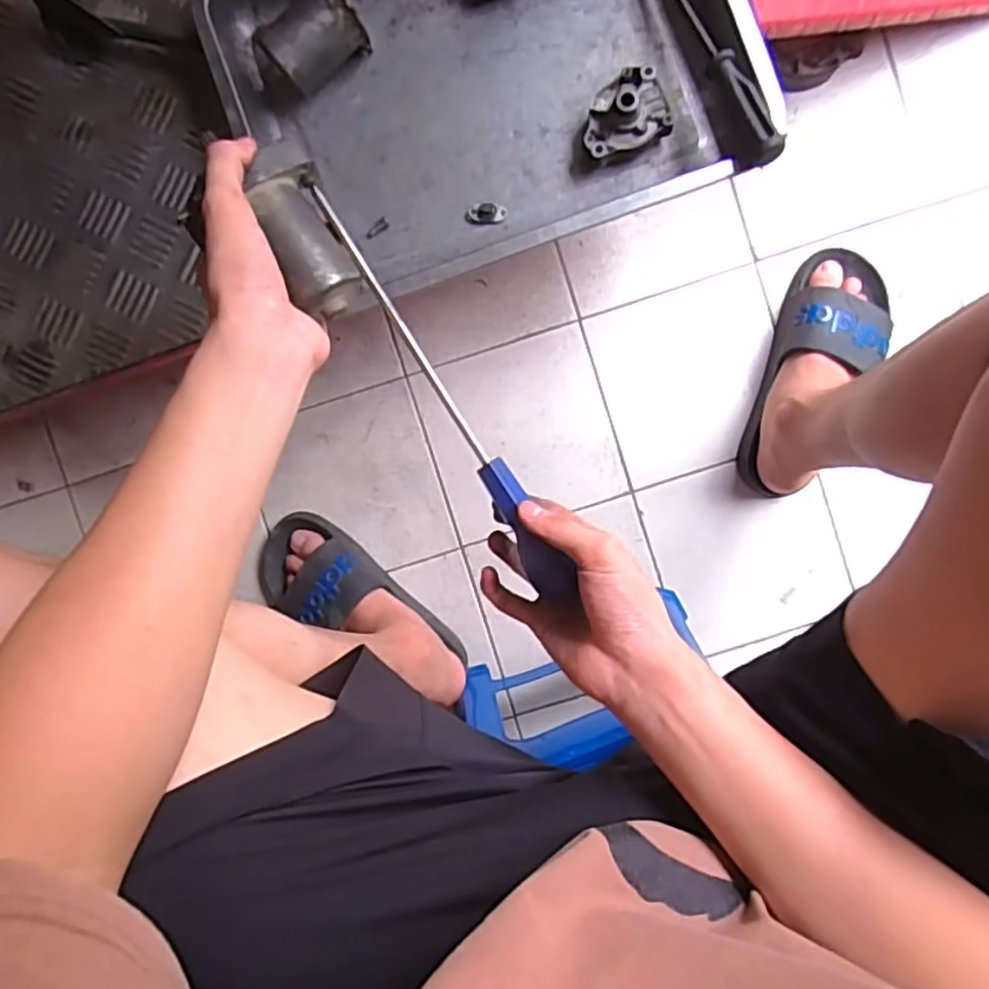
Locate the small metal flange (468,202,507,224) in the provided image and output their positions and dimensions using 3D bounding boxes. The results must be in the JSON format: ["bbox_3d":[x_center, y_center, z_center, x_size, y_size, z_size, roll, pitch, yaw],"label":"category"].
[{"bbox_3d":[-0.006,-0.229,0.549,0.030,0.008,0.017,-2,93,1],"label":"small metal flange"}]

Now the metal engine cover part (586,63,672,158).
[{"bbox_3d":[0.100,-0.299,0.529,0.067,0.040,0.059,-22,92,2],"label":"metal engine cover part"}]

